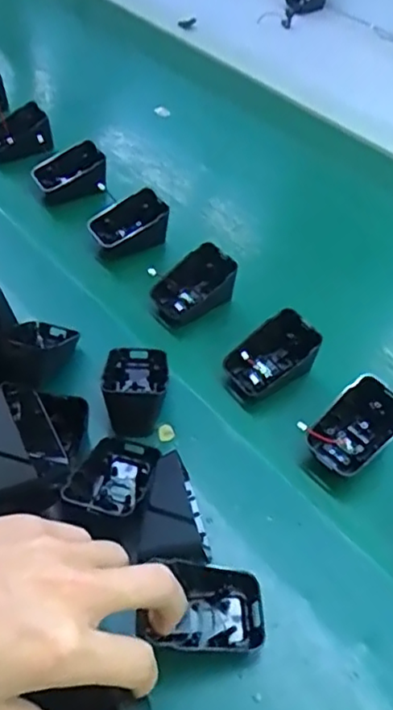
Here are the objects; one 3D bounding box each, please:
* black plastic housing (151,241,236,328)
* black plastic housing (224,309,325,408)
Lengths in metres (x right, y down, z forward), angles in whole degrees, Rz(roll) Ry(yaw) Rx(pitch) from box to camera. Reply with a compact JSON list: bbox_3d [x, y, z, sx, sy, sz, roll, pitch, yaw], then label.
[{"bbox_3d":[-0.002,-0.057,0.505,0.063,0.043,0.039,-22,54,-22],"label":"black plastic housing"},{"bbox_3d":[0.056,0.002,0.458,0.064,0.039,0.046,-24,54,-23],"label":"black plastic housing"}]

